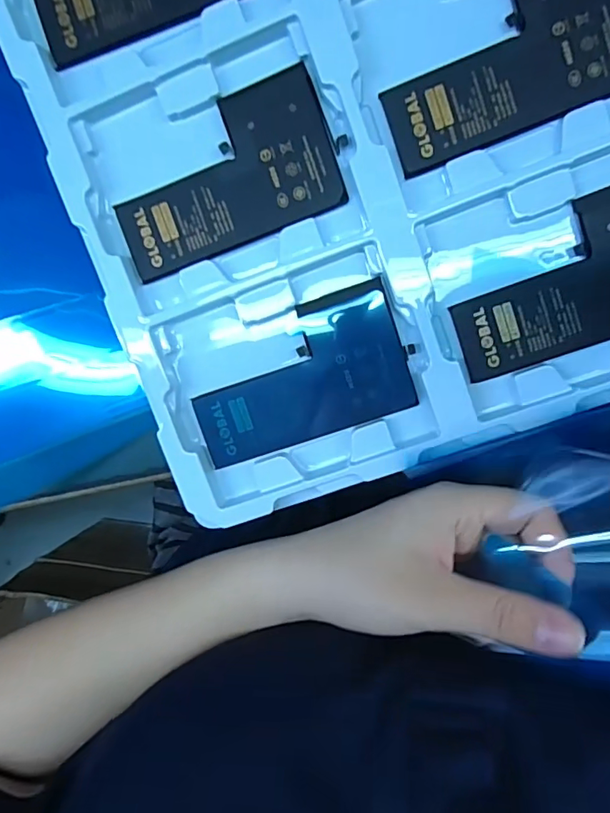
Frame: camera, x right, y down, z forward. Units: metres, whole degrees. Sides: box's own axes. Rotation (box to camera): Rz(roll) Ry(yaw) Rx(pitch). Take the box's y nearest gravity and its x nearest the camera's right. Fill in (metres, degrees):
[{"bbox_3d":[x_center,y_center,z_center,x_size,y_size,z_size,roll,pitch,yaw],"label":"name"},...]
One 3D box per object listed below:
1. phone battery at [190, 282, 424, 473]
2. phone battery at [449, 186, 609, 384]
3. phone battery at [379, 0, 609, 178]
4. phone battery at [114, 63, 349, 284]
[{"bbox_3d":[-0.004,-0.015,0.254,0.108,0.007,0.064,-18,94,8],"label":"phone battery"},{"bbox_3d":[0.123,-0.058,0.233,0.109,0.005,0.063,-20,94,8],"label":"phone battery"},{"bbox_3d":[0.088,-0.153,0.223,0.109,0.005,0.064,-20,94,8],"label":"phone battery"},{"bbox_3d":[-0.039,-0.108,0.244,0.108,0.008,0.064,-22,94,8],"label":"phone battery"}]

